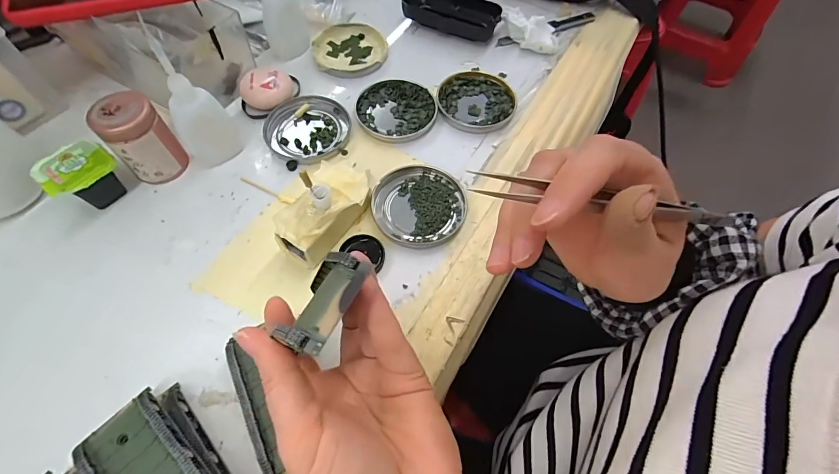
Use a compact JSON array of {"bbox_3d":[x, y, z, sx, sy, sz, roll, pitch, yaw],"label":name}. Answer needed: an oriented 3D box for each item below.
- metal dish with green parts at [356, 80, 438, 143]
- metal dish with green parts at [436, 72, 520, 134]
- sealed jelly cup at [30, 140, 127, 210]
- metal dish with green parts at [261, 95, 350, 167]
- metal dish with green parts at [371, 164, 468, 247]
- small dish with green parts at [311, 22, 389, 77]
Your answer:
[{"bbox_3d":[-0.023,-0.126,0.389,0.078,0.010,0.074,-4,61,-4],"label":"metal dish with green parts"},{"bbox_3d":[0.057,-0.137,0.398,0.076,0.008,0.078,1,61,-2],"label":"metal dish with green parts"},{"bbox_3d":[-0.269,-0.046,0.321,0.044,0.039,0.048,33,65,15],"label":"sealed jelly cup"},{"bbox_3d":[-0.107,-0.104,0.375,0.076,0.010,0.078,38,66,17],"label":"metal dish with green parts"},{"bbox_3d":[0.001,-0.029,0.333,0.076,0.016,0.076,1,61,-2],"label":"metal dish with green parts"},{"bbox_3d":[-0.076,-0.205,0.432,0.078,0.012,0.075,1,61,-2],"label":"small dish with green parts"}]

